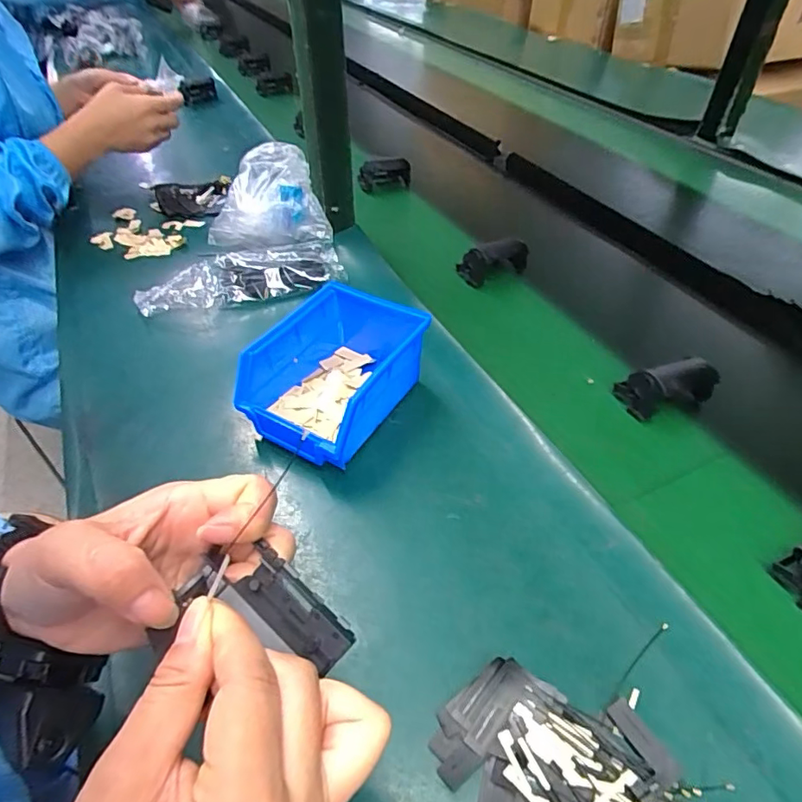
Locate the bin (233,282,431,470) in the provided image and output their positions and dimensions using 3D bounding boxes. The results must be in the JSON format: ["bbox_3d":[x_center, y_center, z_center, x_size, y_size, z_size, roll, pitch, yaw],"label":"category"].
[{"bbox_3d":[-0.054,-0.021,0.454,0.110,0.077,0.144,24,52,25],"label":"bin"}]

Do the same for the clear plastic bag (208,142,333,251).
[{"bbox_3d":[-0.163,-0.243,0.642,0.143,0.088,0.088,-8,46,-7],"label":"clear plastic bag"}]

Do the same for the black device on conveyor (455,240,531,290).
[{"bbox_3d":[0.106,-0.161,0.625,0.075,0.045,0.043,-14,46,-10],"label":"black device on conveyor"}]

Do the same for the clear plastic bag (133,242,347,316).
[{"bbox_3d":[-0.179,-0.142,0.601,0.218,0.027,0.076,-10,45,-5],"label":"clear plastic bag"}]

